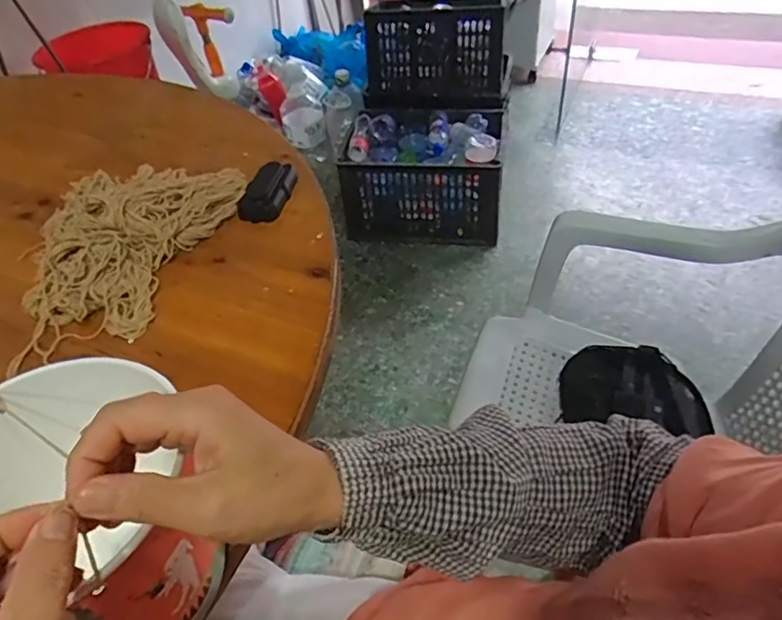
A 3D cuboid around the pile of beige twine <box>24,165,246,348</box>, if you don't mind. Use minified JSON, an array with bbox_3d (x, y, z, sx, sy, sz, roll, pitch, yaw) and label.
[{"bbox_3d":[-0.297,-0.096,0.654,0.233,0.060,0.288,-7,45,0],"label":"pile of beige twine"}]

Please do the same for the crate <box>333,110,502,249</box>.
[{"bbox_3d":[0.127,-0.452,1.868,0.464,0.322,0.381,6,46,13],"label":"crate"}]

